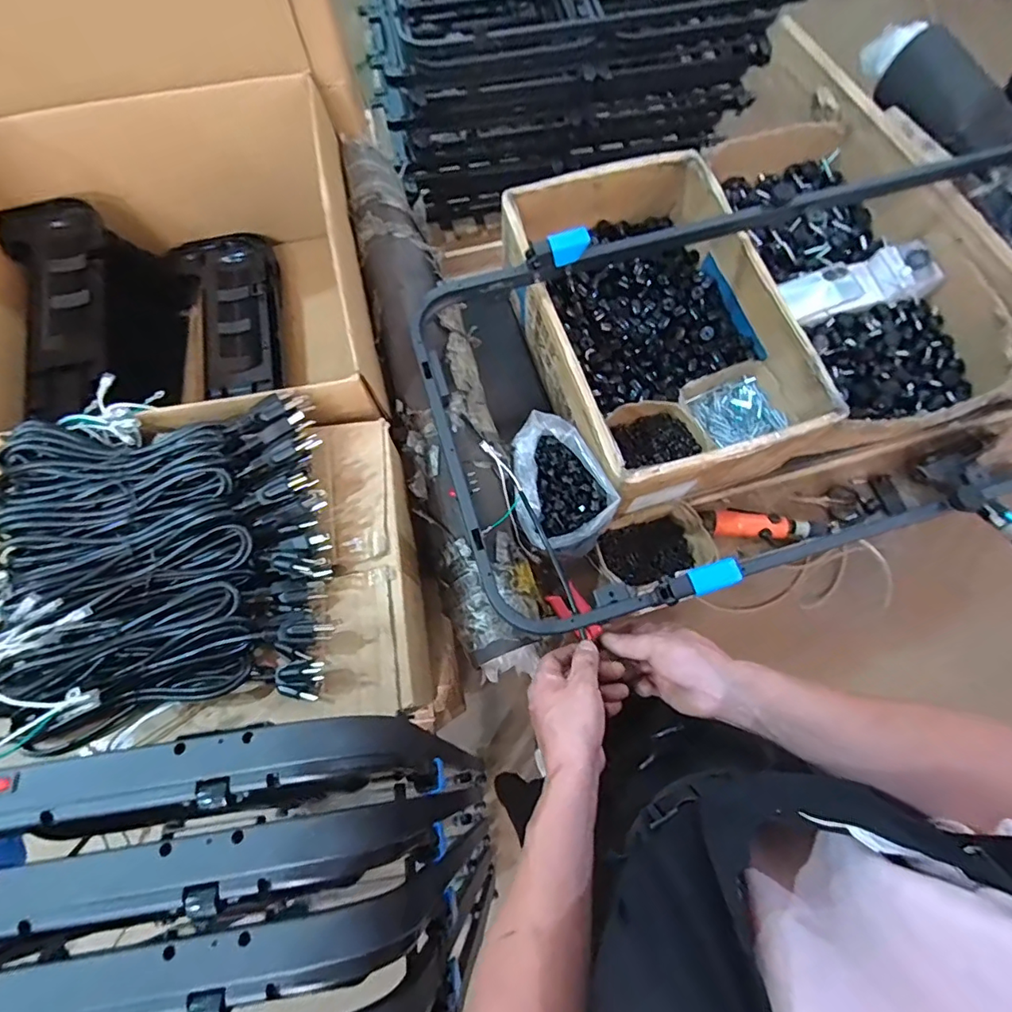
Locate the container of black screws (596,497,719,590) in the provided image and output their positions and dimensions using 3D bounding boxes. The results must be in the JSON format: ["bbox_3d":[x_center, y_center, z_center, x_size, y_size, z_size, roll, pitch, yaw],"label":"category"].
[{"bbox_3d":[0.226,0.067,0.816,0.173,0.069,0.112,-20,73,-7],"label":"container of black screws"}]

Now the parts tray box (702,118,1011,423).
[{"bbox_3d":[0.614,-0.418,0.912,0.263,0.123,0.622,-17,73,-6],"label":"parts tray box"}]

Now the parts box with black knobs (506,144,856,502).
[{"bbox_3d":[0.234,-0.289,0.830,0.365,0.142,0.544,-14,73,-5],"label":"parts box with black knobs"}]

